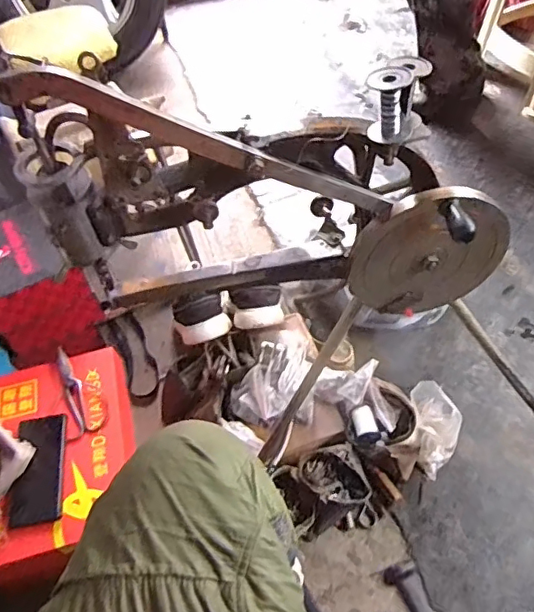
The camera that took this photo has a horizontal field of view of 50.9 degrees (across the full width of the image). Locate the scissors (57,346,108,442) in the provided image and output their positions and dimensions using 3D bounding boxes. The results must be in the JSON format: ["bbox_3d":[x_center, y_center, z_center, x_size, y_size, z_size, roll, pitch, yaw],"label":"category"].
[{"bbox_3d":[-0.287,0.128,0.872,0.061,0.013,0.159,-19,53,-8],"label":"scissors"}]

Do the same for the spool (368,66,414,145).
[{"bbox_3d":[0.104,-0.172,0.478,0.036,0.055,0.033,-2,52,2],"label":"spool"}]

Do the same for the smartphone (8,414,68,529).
[{"bbox_3d":[-0.322,0.230,0.797,0.071,0.010,0.153,-10,52,-1],"label":"smartphone"}]

